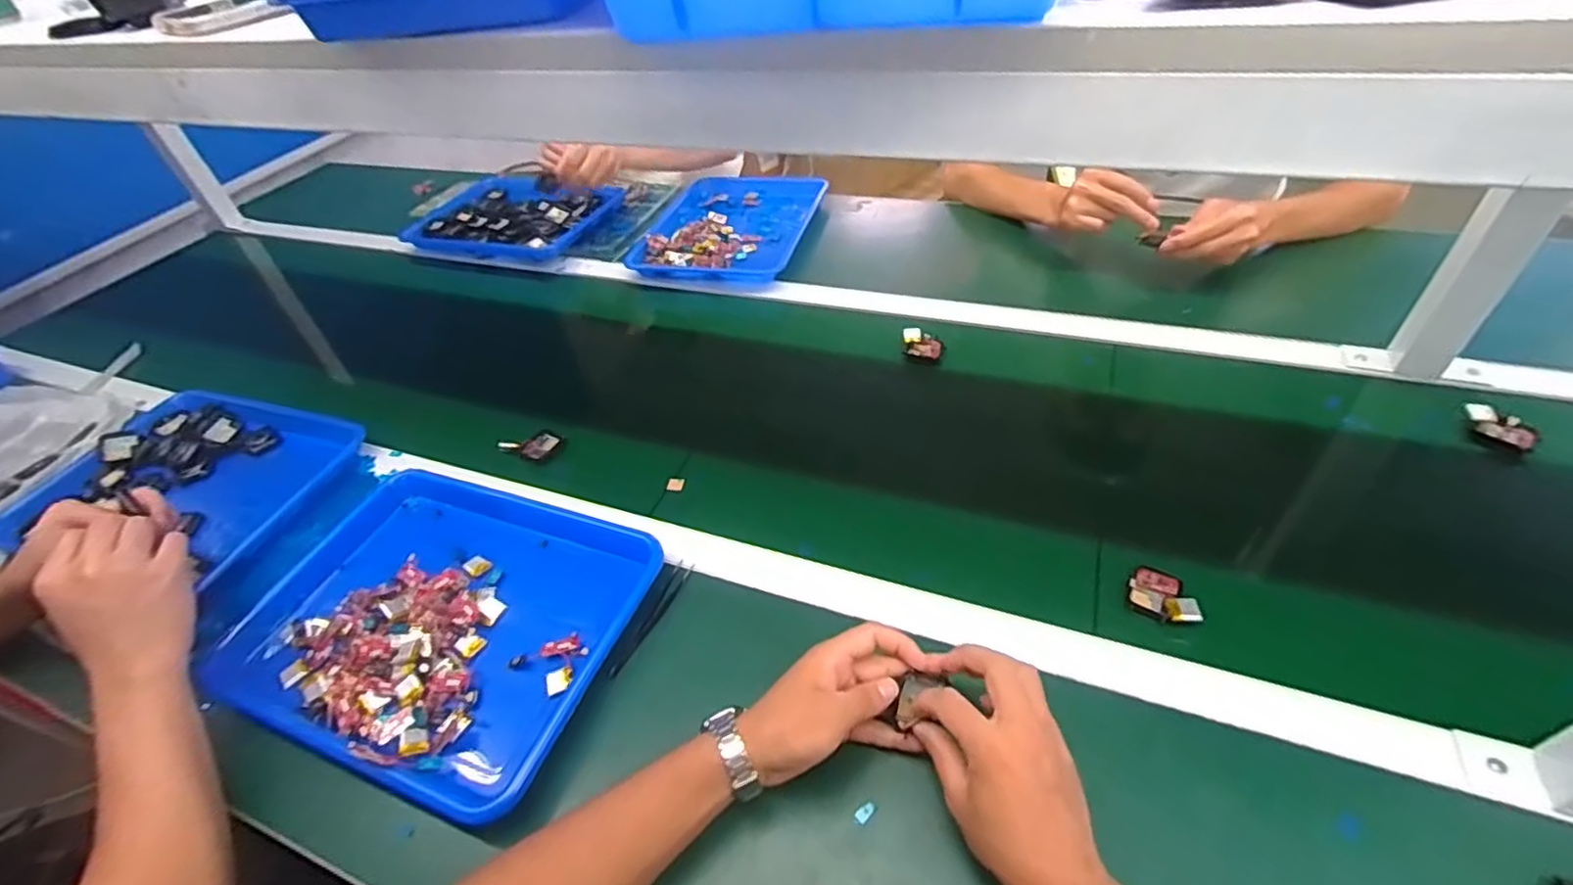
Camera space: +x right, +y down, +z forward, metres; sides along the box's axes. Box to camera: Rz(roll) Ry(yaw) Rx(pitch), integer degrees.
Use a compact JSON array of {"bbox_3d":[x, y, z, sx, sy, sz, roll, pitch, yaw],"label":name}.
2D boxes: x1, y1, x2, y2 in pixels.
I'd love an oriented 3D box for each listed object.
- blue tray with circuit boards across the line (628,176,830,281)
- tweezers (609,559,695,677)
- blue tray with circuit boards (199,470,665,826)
[{"bbox_3d":[-0.089,-0.356,1.085,0.258,0.036,0.343,7,46,15],"label":"blue tray with circuit boards across the line"},{"bbox_3d":[-0.114,0.151,0.576,0.014,0.014,0.116,14,48,21],"label":"tweezers"},{"bbox_3d":[-0.292,0.145,0.570,0.323,0.036,0.250,11,47,19],"label":"blue tray with circuit boards"}]

